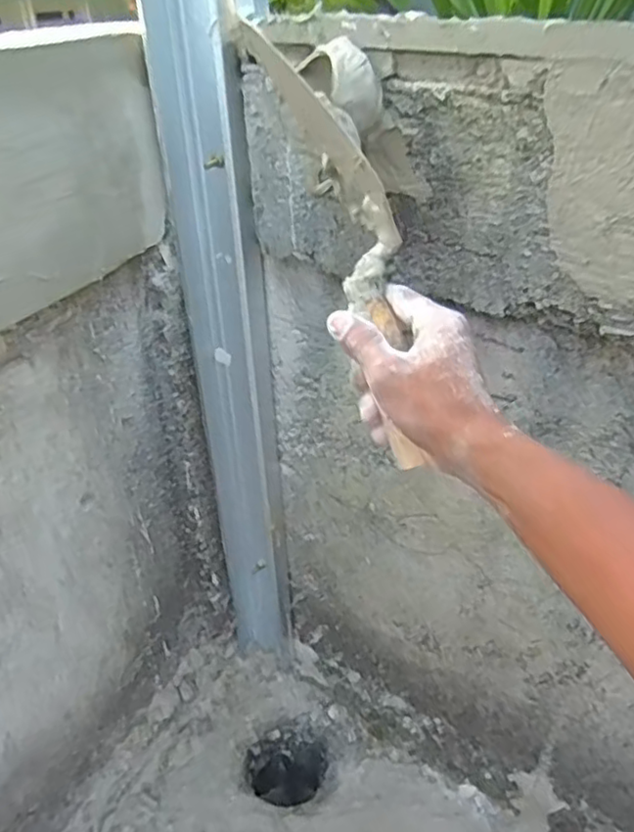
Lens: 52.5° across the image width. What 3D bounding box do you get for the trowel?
[{"bbox_3d":[0.025,-0.140,0.428,0.038,0.076,0.344,-15,77,-21],"label":"trowel"}]

